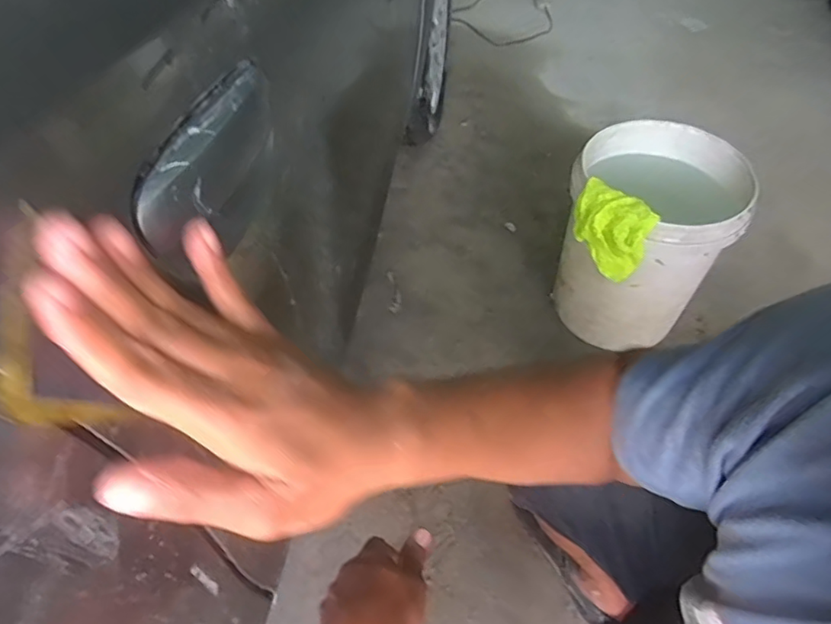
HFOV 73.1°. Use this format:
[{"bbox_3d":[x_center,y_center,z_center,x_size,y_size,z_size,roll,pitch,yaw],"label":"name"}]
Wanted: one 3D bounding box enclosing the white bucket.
[{"bbox_3d":[0.465,-0.142,1.133,0.307,0.361,0.307,0,51,0],"label":"white bucket"}]

